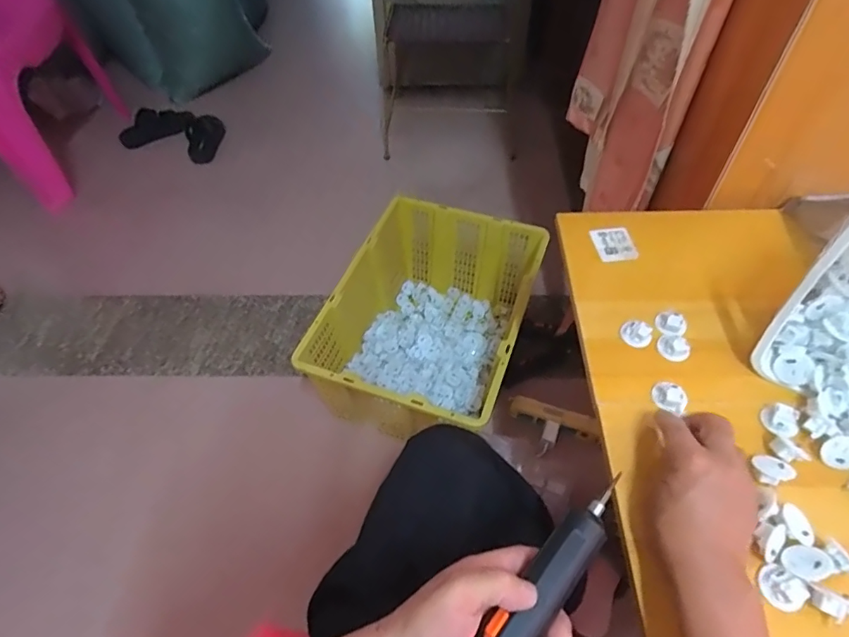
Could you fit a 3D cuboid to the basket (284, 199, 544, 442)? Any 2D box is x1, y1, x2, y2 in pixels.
[{"bbox_3d":[0.023,0.017,1.038,0.343,0.249,0.479,16,56,15],"label":"basket"}]

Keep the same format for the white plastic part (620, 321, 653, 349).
[{"bbox_3d":[0.235,0.016,0.549,0.032,0.014,0.026,28,59,22],"label":"white plastic part"}]

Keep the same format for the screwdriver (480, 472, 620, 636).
[{"bbox_3d":[0.078,0.211,0.360,0.034,0.030,0.225,34,64,25],"label":"screwdriver"}]

